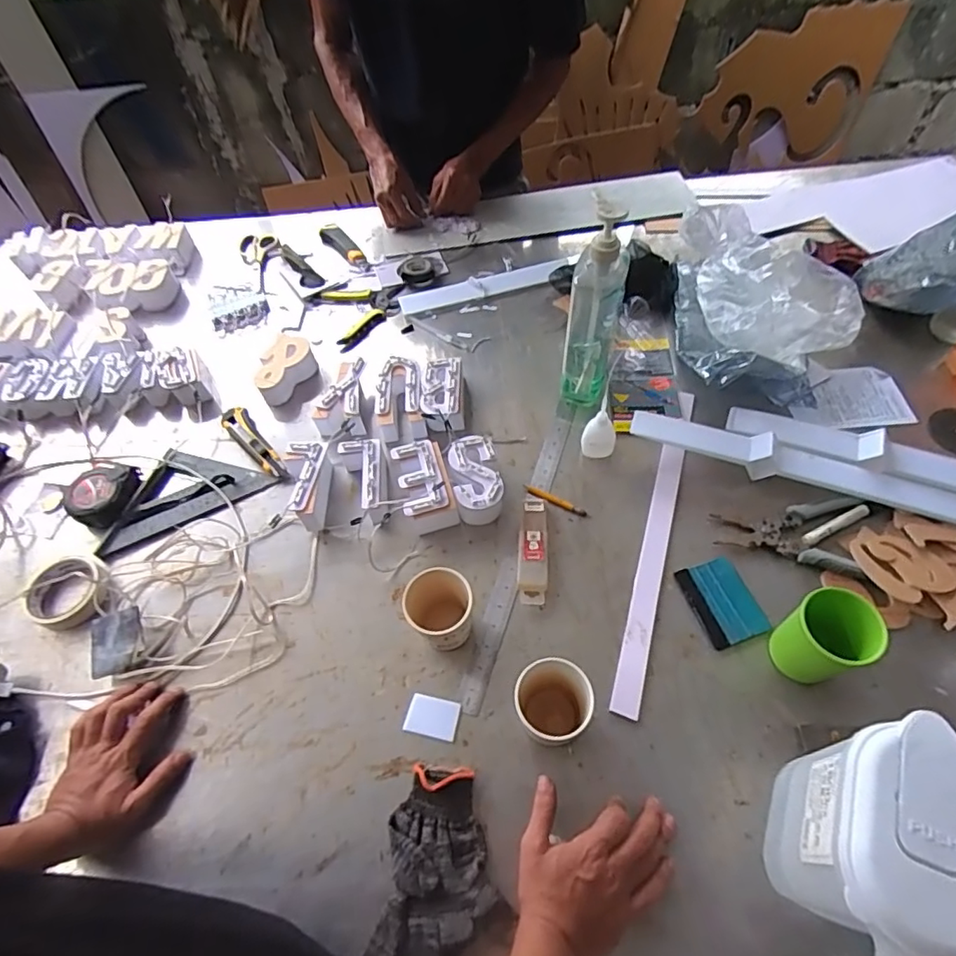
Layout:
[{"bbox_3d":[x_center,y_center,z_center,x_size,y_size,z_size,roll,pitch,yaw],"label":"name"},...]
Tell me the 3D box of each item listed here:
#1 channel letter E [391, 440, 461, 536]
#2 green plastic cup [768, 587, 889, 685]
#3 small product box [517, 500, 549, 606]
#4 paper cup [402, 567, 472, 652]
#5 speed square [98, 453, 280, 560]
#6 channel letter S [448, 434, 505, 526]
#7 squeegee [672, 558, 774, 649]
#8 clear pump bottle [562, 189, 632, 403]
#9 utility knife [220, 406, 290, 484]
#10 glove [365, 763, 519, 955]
[{"bbox_3d":[-0.072,0.009,0.739,0.066,0.054,0.119,-15,56,-6],"label":"channel letter E"},{"bbox_3d":[0.348,0.166,0.569,0.070,0.102,0.076,-28,59,-14],"label":"green plastic cup"},{"bbox_3d":[0.068,0.089,0.696,0.036,0.016,0.136,0,56,4],"label":"small product box"},{"bbox_3d":[-0.041,0.151,0.621,0.070,0.079,0.072,-2,58,4],"label":"paper cup"},{"bbox_3d":[-0.409,0.015,0.782,0.234,0.018,0.123,-22,57,-10],"label":"speed square"},{"bbox_3d":[-0.004,0.002,0.737,0.065,0.045,0.116,-10,56,-3],"label":"channel letter S"},{"bbox_3d":[0.284,0.144,0.652,0.073,0.010,0.094,-19,57,-8],"label":"squeegee"},{"bbox_3d":[0.148,-0.210,0.724,0.062,0.288,0.089,10,57,10],"label":"clear pump bottle"},{"bbox_3d":[-0.323,-0.049,0.812,0.037,0.025,0.171,-35,61,-18],"label":"utility knife"},{"bbox_3d":[-0.030,0.369,0.515,0.118,0.027,0.173,6,57,8],"label":"glove"}]

